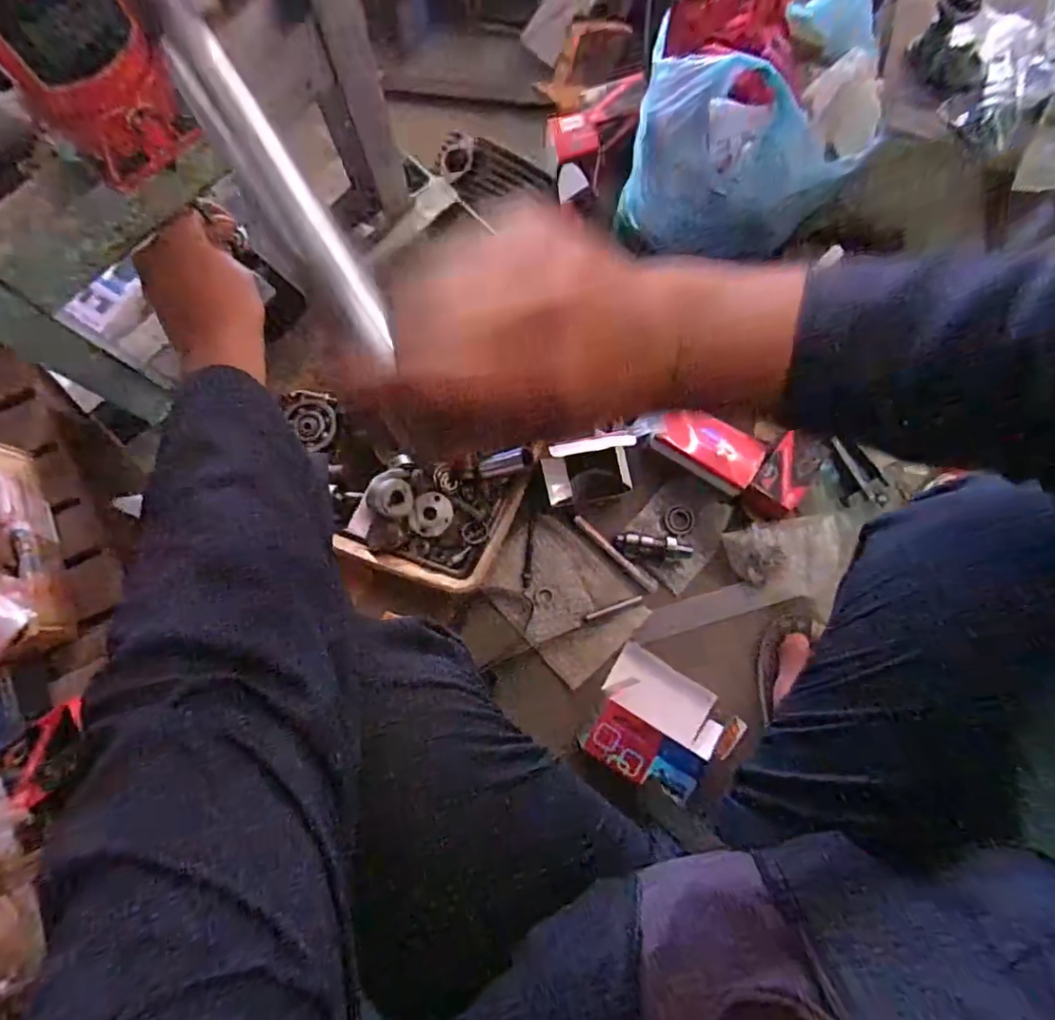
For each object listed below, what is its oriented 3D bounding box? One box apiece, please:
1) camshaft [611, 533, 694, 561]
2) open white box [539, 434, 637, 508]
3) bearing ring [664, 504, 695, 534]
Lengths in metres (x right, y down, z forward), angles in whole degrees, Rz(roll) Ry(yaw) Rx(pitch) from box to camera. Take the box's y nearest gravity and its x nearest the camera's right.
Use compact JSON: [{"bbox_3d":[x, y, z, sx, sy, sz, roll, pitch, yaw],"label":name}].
[{"bbox_3d":[0.152,0.046,0.692,0.093,0.023,0.027,7,79,17],"label":"camshaft"},{"bbox_3d":[0.069,-0.045,0.660,0.098,0.118,0.055,-12,80,-4],"label":"open white box"},{"bbox_3d":[0.193,0.012,0.715,0.036,0.007,0.038,0,80,-1],"label":"bearing ring"}]

